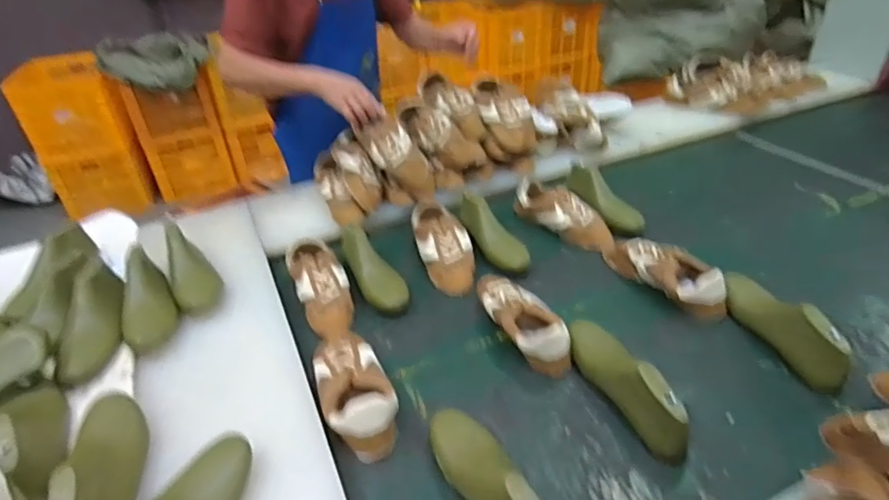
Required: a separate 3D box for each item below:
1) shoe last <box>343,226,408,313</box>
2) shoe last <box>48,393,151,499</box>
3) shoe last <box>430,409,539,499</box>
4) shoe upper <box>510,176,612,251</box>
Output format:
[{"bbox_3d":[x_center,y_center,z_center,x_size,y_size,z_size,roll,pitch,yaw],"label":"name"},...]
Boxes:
[{"bbox_3d":[-0.135,0.029,1.028,0.087,0.068,0.228,-15,37,-15],"label":"shoe last"},{"bbox_3d":[-0.407,0.248,0.630,0.077,0.076,0.249,-20,39,-21],"label":"shoe last"},{"bbox_3d":[0.060,0.277,0.630,0.076,0.090,0.257,-21,39,-22],"label":"shoe last"},{"bbox_3d":[0.263,-0.081,1.153,0.089,0.067,0.253,-24,40,-25],"label":"shoe upper"}]

